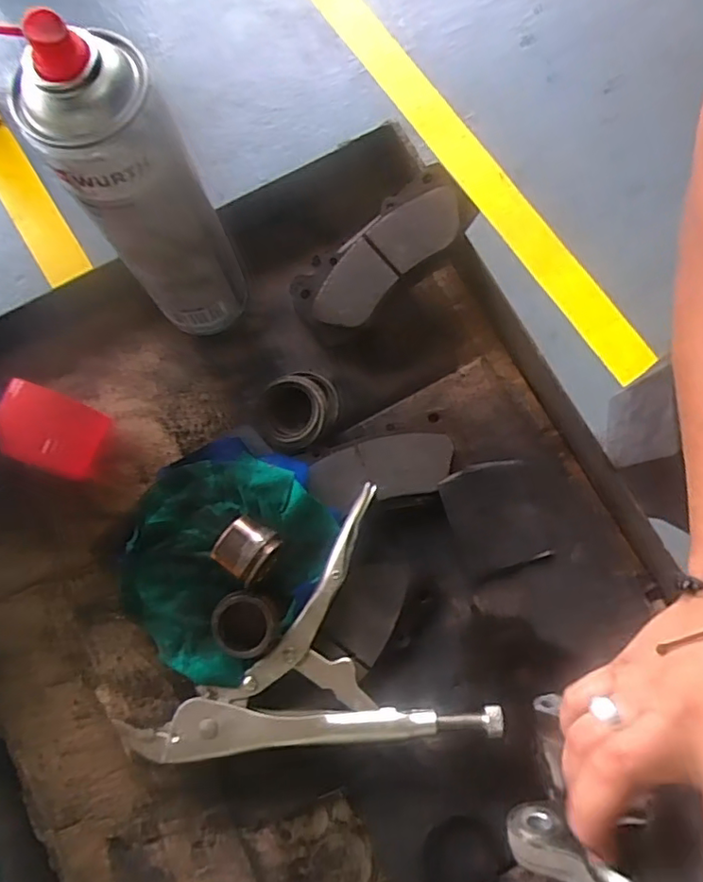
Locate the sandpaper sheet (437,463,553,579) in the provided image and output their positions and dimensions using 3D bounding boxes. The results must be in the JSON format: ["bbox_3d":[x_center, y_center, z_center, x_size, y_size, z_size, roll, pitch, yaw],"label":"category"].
[{"bbox_3d":[0.099,0.052,0.404,0.062,0.012,0.071,-17,79,-2],"label":"sandpaper sheet"}]

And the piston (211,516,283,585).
[{"bbox_3d":[-0.067,0.071,0.381,0.036,0.033,0.034,35,82,7],"label":"piston"}]

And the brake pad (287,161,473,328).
[{"bbox_3d":[0.021,-0.138,0.426,0.142,0.017,0.061,-36,80,12],"label":"brake pad"}]

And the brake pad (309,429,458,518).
[{"bbox_3d":[0.022,0.020,0.411,0.100,0.009,0.045,-16,79,-2],"label":"brake pad"}]

